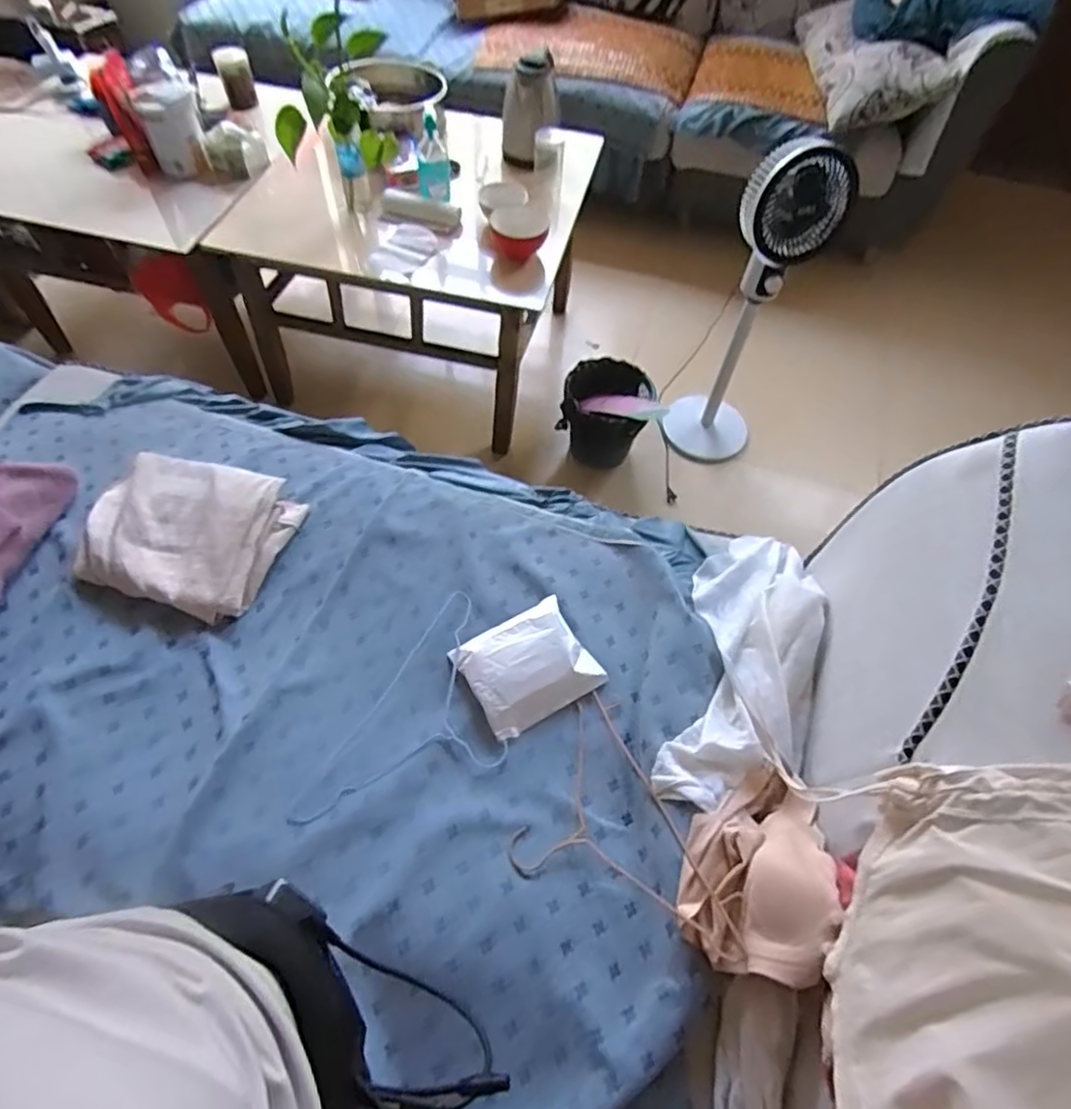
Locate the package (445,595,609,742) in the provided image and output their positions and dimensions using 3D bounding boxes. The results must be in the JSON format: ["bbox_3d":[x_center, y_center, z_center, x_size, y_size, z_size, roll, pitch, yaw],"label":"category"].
[{"bbox_3d":[-0.012,0.169,0.972,0.185,0.027,0.164,-27,64,-17],"label":"package"}]

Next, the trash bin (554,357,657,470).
[{"bbox_3d":[0.204,-0.399,1.815,0.239,0.249,0.234,1,57,-2],"label":"trash bin"}]

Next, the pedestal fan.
[{"bbox_3d":[0.549,-0.608,1.624,0.229,0.849,0.249,24,59,12],"label":"pedestal fan"}]

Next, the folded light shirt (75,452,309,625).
[{"bbox_3d":[-0.593,-0.043,1.083,0.324,0.063,0.270,15,59,7],"label":"folded light shirt"}]

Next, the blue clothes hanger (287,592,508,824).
[{"bbox_3d":[-0.143,0.252,0.924,0.207,0.012,0.401,27,62,14],"label":"blue clothes hanger"}]

